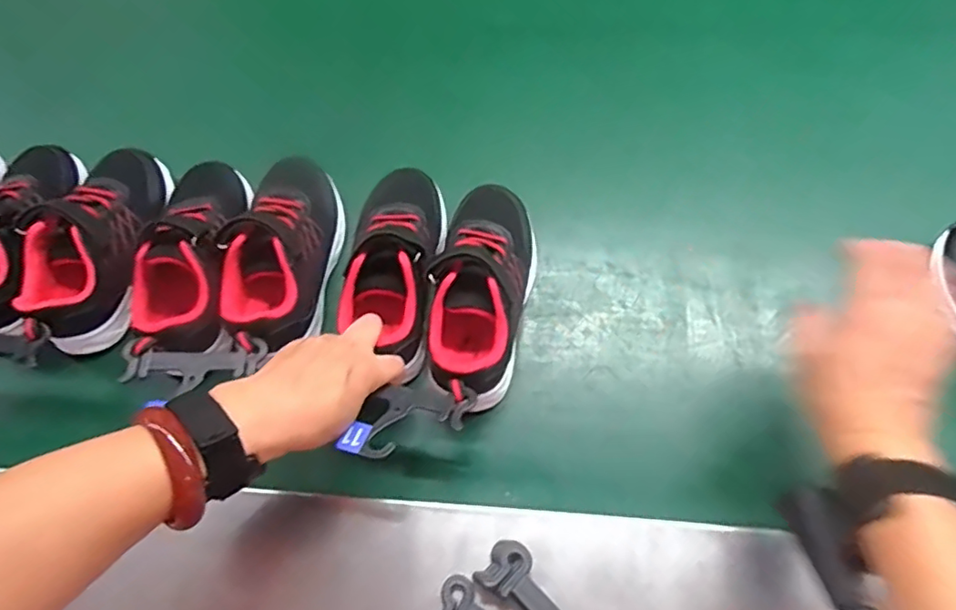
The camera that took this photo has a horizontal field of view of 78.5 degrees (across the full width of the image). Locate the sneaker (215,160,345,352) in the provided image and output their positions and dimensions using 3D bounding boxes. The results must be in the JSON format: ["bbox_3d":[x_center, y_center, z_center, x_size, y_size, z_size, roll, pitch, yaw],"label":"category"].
[{"bbox_3d":[-0.166,-0.051,0.498,0.068,0.075,0.189,7,64,1],"label":"sneaker"}]

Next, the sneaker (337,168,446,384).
[{"bbox_3d":[-0.072,-0.040,0.492,0.075,0.070,0.183,1,64,3],"label":"sneaker"}]

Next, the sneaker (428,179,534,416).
[{"bbox_3d":[0.004,-0.016,0.479,0.071,0.083,0.187,12,64,3],"label":"sneaker"}]

